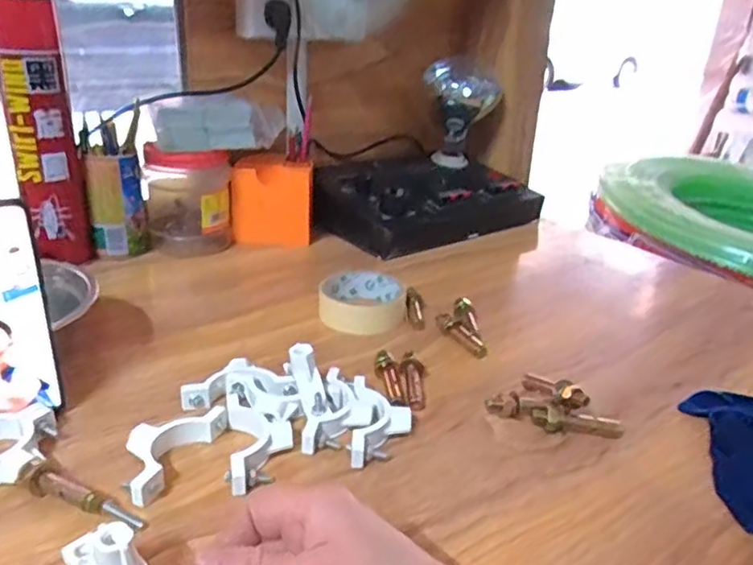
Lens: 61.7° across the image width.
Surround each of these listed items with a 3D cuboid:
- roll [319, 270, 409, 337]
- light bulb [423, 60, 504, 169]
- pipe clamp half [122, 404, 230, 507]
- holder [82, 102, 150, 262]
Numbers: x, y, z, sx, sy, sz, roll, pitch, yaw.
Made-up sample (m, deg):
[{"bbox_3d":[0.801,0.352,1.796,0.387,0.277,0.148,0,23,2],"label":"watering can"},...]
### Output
[{"bbox_3d":[-0.014,0.017,0.627,0.085,0.023,0.091,2,24,-3],"label":"roll"},{"bbox_3d":[0.131,-0.260,0.983,0.115,0.145,0.119,6,24,7],"label":"light bulb"},{"bbox_3d":[-0.142,0.109,0.420,0.045,0.017,0.088,12,26,18],"label":"pipe clamp half"},{"bbox_3d":[-0.295,-0.107,0.721,0.055,0.144,0.056,-1,24,-8],"label":"holder"}]

